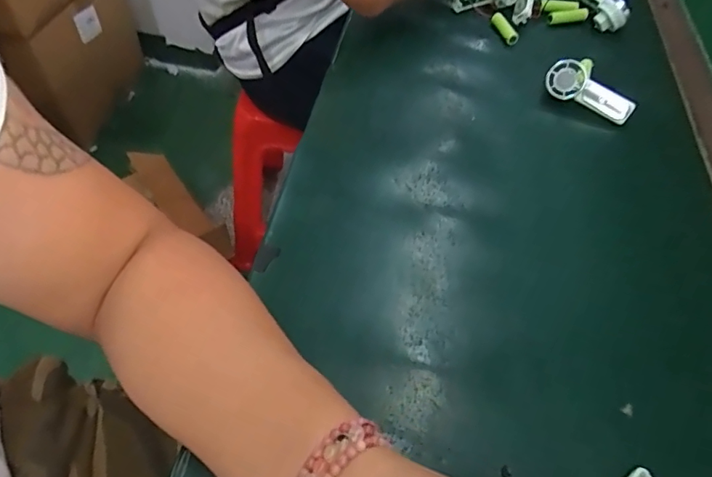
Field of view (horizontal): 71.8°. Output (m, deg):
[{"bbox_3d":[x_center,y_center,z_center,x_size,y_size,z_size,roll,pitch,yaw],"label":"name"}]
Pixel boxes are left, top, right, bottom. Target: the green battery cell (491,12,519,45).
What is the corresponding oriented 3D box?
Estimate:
[{"bbox_3d":[0.184,-0.259,0.608,0.015,0.017,0.052,-14,55,-15],"label":"green battery cell"}]

